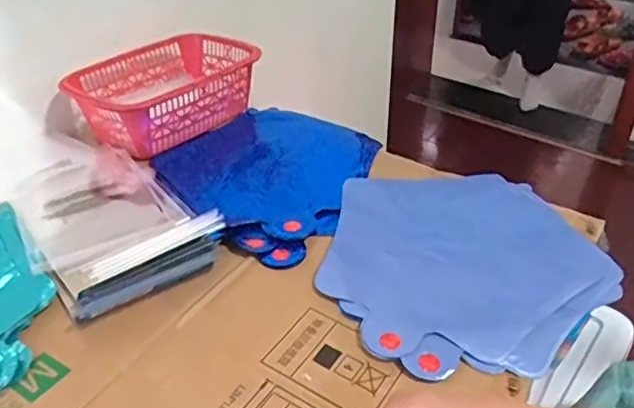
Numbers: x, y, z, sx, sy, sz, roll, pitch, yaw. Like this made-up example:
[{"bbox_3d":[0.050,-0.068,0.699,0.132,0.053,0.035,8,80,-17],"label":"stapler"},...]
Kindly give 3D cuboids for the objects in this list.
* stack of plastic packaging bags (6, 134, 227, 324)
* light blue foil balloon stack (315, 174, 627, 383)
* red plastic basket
[{"bbox_3d":[-0.217,0.000,0.584,0.142,0.020,0.291,-28,43,-31],"label":"stack of plastic packaging bags"},{"bbox_3d":[0.120,0.045,0.529,0.235,0.024,0.227,-20,39,-22],"label":"light blue foil balloon stack"},{"bbox_3d":[-0.179,-0.135,0.728,0.143,0.065,0.205,25,44,33],"label":"red plastic basket"}]

